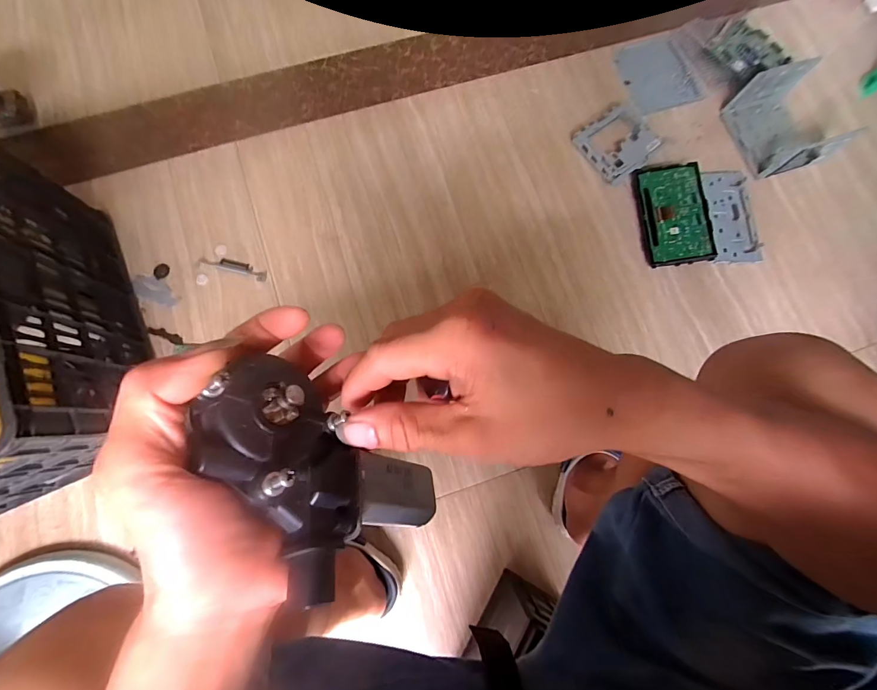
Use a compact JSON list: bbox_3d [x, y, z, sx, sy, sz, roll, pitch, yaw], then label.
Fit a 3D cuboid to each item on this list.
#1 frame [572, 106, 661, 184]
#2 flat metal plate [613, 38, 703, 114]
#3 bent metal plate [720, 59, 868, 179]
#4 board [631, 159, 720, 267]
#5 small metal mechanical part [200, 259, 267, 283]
[{"bbox_3d":[0.352,-0.392,0.761,0.130,0.031,0.126,-34,81,-5],"label":"frame"},{"bbox_3d":[0.445,-0.548,0.796,0.117,0.007,0.155,-23,84,5],"label":"flat metal plate"},{"bbox_3d":[0.623,-0.411,0.710,0.108,0.087,0.183,-16,80,-5],"label":"bent metal plate"},{"bbox_3d":[0.438,-0.242,0.727,0.112,0.022,0.192,-11,80,22],"label":"board"},{"bbox_3d":[-0.384,-0.148,0.739,0.131,0.006,0.025,18,80,5],"label":"small metal mechanical part"}]

